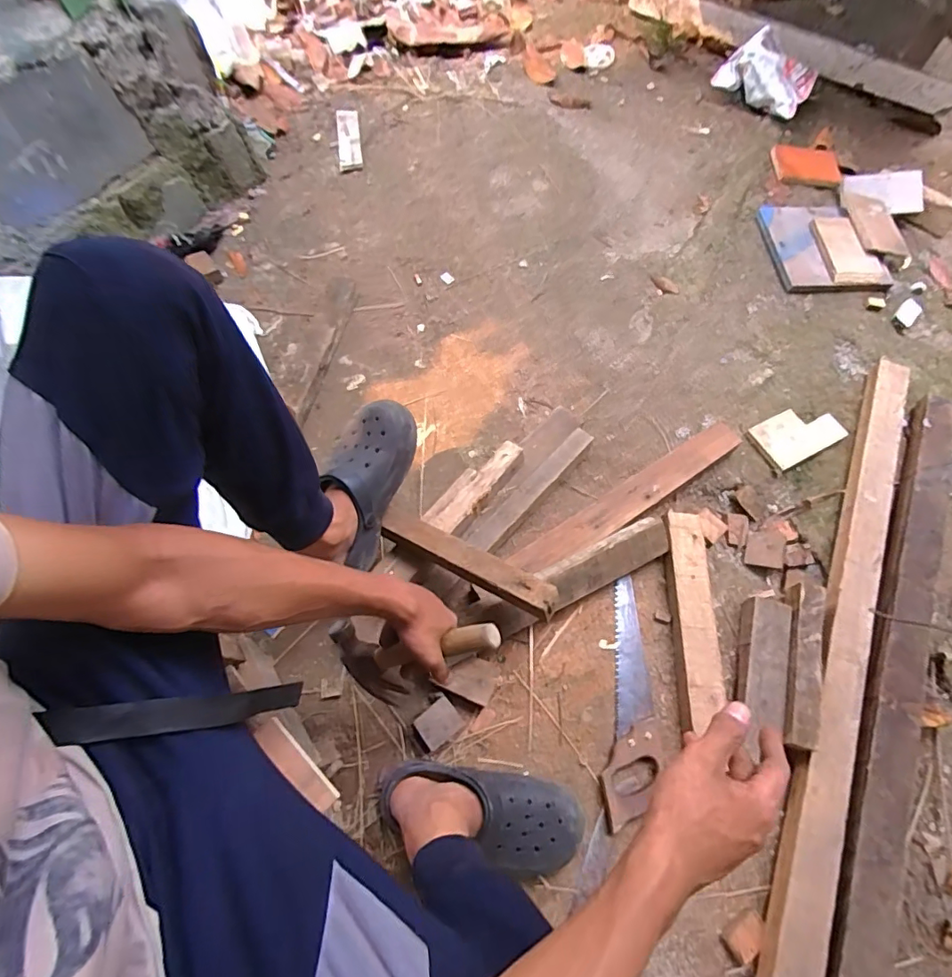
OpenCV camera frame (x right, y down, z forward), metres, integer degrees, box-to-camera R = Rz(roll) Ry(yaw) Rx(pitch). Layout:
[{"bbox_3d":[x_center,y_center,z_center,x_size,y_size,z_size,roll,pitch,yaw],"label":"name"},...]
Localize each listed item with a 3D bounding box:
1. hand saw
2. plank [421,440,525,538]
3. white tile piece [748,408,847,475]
[{"bbox_3d":[0.249,0.324,0.819,0.081,0.018,0.359,10,67,4],"label":"hand saw"},{"bbox_3d":[0.002,-0.003,0.892,0.062,0.034,0.203,38,71,14],"label":"plank"},{"bbox_3d":[0.637,-0.108,1.035,0.174,0.016,0.101,-25,69,-11],"label":"white tile piece"}]

